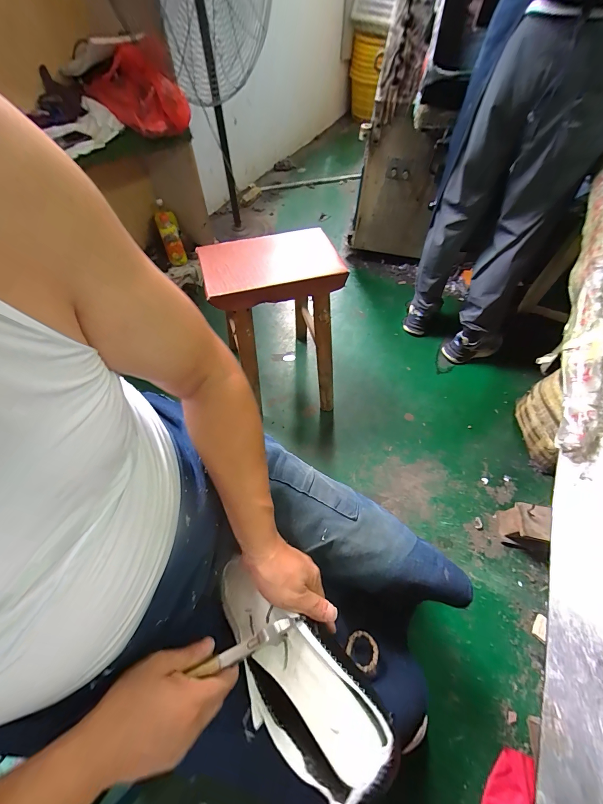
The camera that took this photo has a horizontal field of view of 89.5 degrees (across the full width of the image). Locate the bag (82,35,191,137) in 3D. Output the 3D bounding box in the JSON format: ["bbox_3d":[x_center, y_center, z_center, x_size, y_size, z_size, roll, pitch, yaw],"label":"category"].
[{"bbox_3d":[-0.548,-1.031,0.996,0.288,0.198,0.153,24,60,13],"label":"bag"}]

